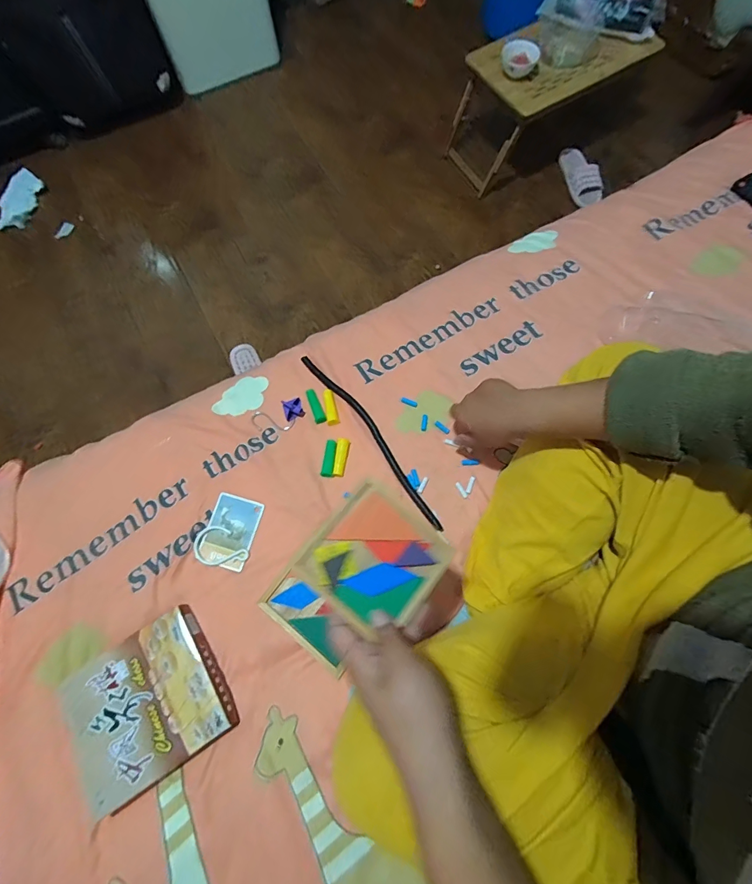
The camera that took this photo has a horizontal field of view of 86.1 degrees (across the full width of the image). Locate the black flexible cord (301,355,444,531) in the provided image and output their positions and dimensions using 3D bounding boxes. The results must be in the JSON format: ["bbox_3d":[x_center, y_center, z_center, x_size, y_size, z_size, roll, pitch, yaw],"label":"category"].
[{"bbox_3d":[-0.008,-0.013,0.624,0.029,0.004,0.350,-36,73,-10],"label":"black flexible cord"}]

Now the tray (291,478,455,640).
[{"bbox_3d":[0.000,0.101,0.349,0.103,0.005,0.103,40,67,7],"label":"tray"}]

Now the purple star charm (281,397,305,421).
[{"bbox_3d":[-0.131,-0.056,0.633,0.029,0.026,0.033,-15,71,-4],"label":"purple star charm"}]

